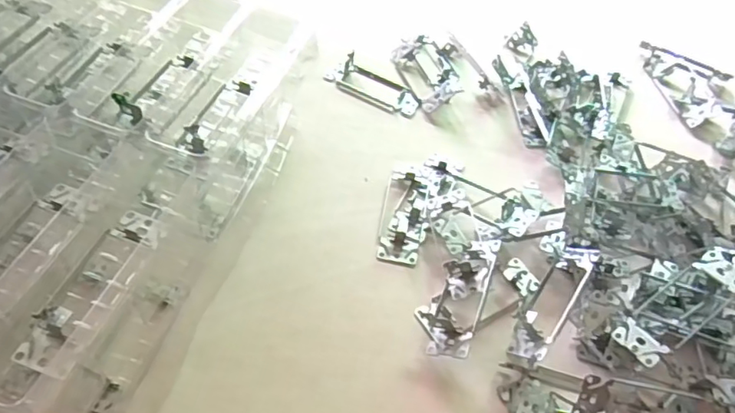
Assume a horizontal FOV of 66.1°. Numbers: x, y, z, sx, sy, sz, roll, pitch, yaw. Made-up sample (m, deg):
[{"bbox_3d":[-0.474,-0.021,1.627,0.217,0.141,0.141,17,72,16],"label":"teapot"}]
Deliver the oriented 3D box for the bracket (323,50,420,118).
[{"bbox_3d":[0.008,-0.129,0.591,0.101,0.027,0.041,25,54,13],"label":"bracket"}]

